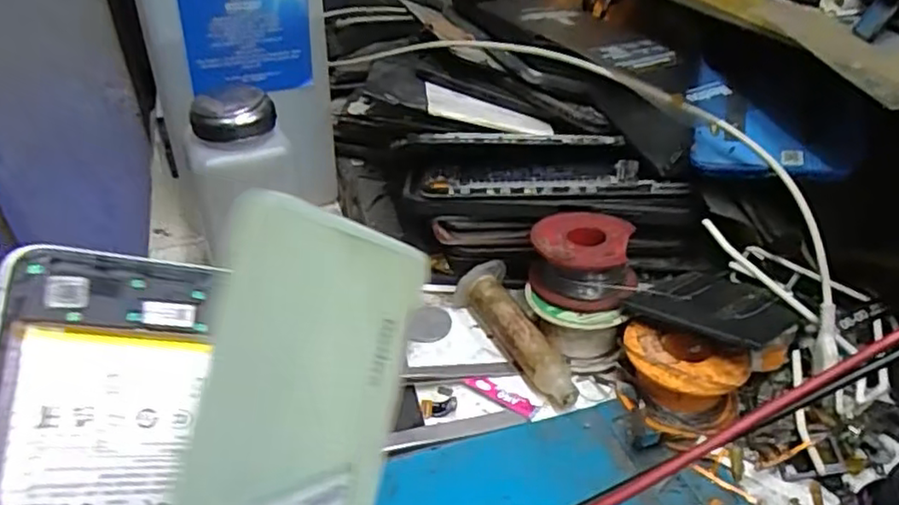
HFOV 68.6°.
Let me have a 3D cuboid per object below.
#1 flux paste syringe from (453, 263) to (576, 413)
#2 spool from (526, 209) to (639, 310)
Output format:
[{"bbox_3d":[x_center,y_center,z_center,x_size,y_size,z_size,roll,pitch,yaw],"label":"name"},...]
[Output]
[{"bbox_3d":[0.034,0.040,0.326,0.026,0.023,0.089,-15,38,-20],"label":"flux paste syringe"},{"bbox_3d":[0.065,0.005,0.327,0.047,0.033,0.047,0,36,0],"label":"spool"}]

